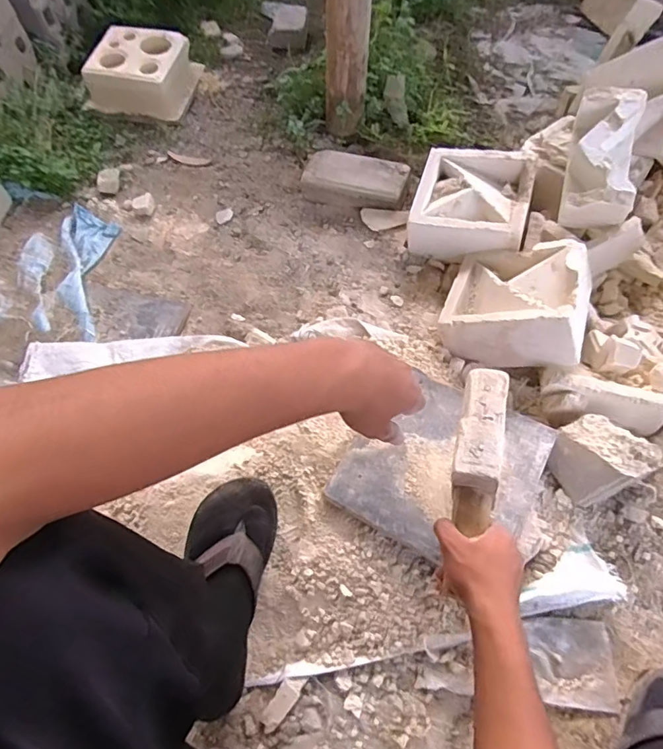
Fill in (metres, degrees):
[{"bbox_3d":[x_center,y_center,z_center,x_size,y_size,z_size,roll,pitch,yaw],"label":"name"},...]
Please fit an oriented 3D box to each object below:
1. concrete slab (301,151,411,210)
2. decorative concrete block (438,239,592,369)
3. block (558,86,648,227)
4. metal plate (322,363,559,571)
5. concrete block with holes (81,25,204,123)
[{"bbox_3d":[0.050,-0.397,1.049,0.216,0.062,0.110,13,62,10],"label":"concrete slab"},{"bbox_3d":[0.306,-0.122,0.837,0.207,0.098,0.211,4,48,31],"label":"decorative concrete block"},{"bbox_3d":[0.463,-0.362,0.861,0.103,0.106,0.217,9,89,8],"label":"block"},{"bbox_3d":[0.156,0.125,0.701,0.246,0.014,0.245,26,62,16],"label":"metal plate"},{"bbox_3d":[-0.492,-0.790,1.317,0.243,0.102,0.234,9,62,8],"label":"concrete block with holes"}]

